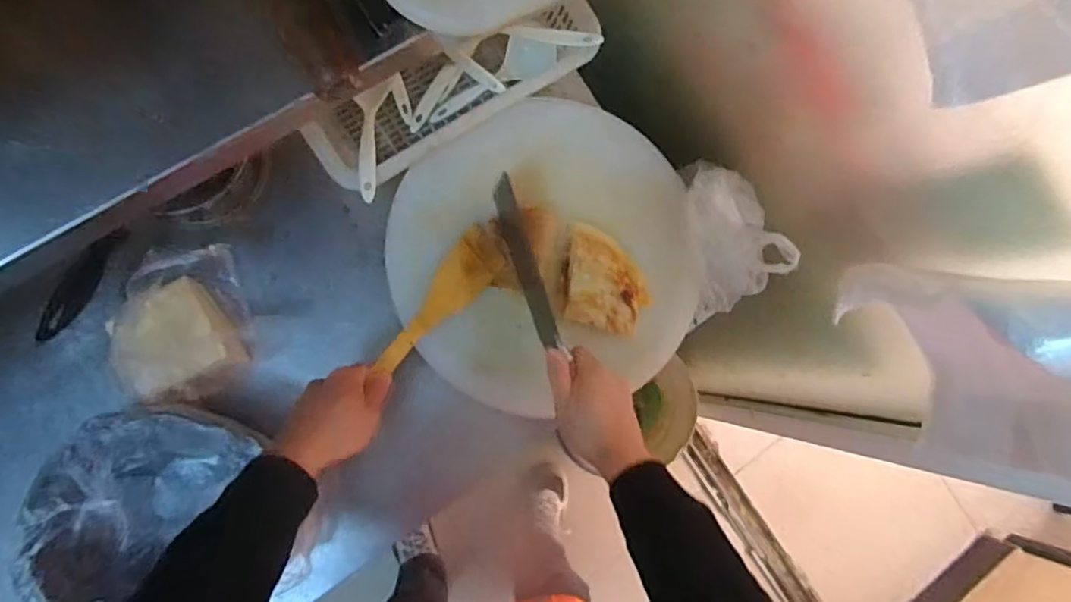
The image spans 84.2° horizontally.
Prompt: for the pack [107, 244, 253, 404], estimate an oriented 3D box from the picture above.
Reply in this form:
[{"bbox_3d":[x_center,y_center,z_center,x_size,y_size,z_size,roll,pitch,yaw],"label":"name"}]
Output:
[{"bbox_3d":[-0.369,0.025,0.621,0.112,0.071,0.155,-4,85,-8],"label":"pack"}]

